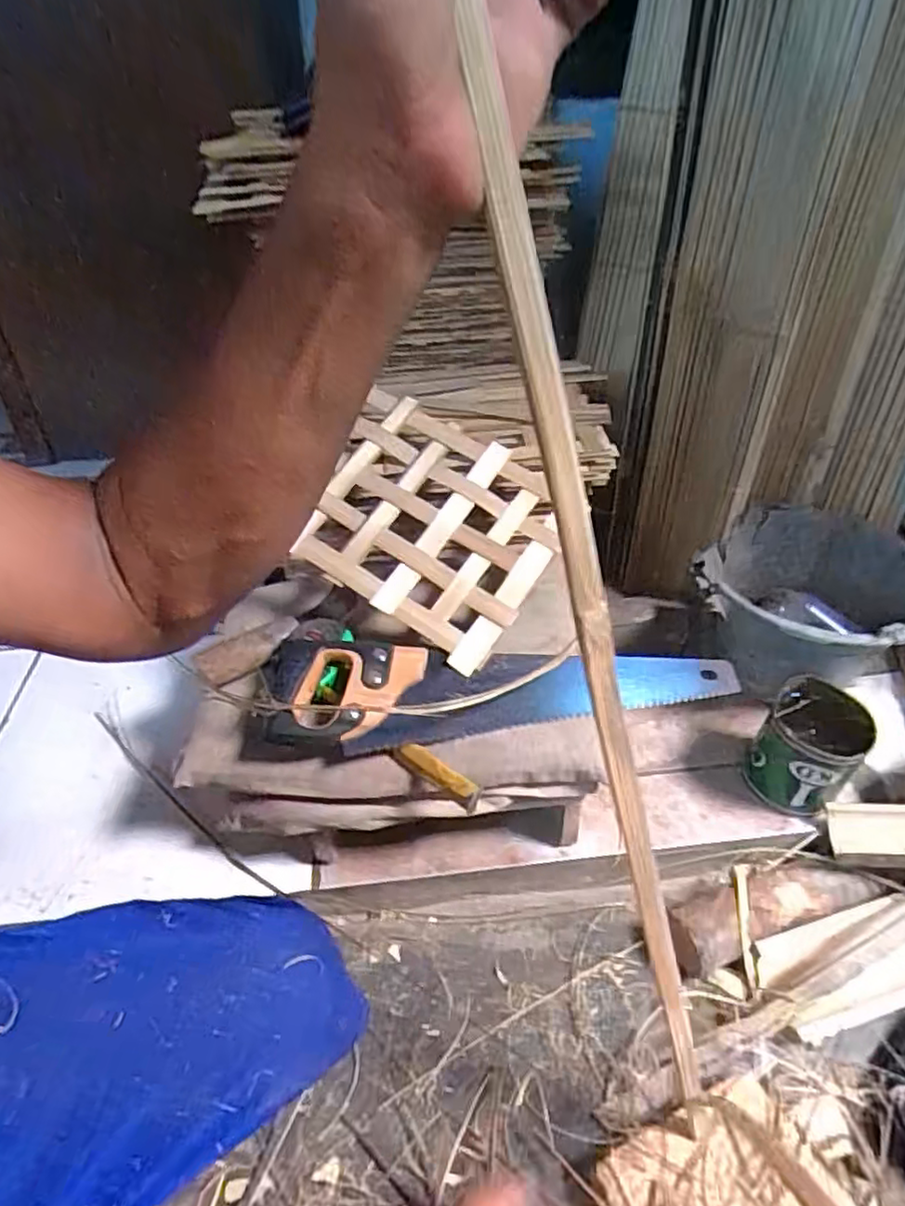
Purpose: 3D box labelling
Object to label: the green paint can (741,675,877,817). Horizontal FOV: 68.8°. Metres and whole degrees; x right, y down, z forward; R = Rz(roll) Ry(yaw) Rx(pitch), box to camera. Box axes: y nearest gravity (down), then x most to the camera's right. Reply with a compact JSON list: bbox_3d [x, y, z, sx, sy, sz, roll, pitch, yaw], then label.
[{"bbox_3d":[0.387,0.159,0.725,0.097,0.115,0.098,-1,39,0],"label":"green paint can"}]

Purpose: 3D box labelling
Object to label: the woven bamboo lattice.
[{"bbox_3d":[-0.030,-0.090,0.731,0.274,0.020,0.236,31,74,12],"label":"woven bamboo lattice"}]

